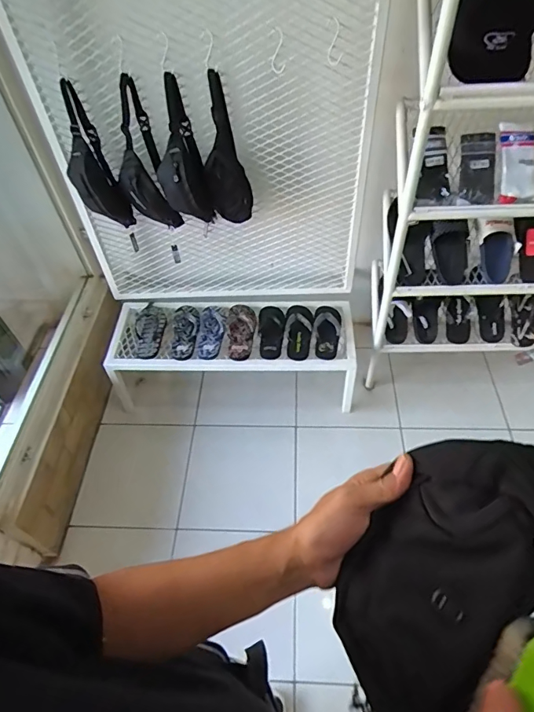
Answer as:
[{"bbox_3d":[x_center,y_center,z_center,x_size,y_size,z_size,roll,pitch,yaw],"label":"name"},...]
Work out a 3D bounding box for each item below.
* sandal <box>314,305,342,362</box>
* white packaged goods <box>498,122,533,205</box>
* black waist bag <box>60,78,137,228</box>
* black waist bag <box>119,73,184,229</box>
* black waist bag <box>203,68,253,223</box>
[{"bbox_3d":[0.221,-0.104,1.603,0.097,0.056,0.238,3,51,6],"label":"sandal"},{"bbox_3d":[0.659,-0.510,1.166,0.087,0.036,0.215,3,83,6],"label":"white packaged goods"},{"bbox_3d":[-0.511,-0.549,1.288,0.137,0.425,0.116,-20,52,-12],"label":"black waist bag"},{"bbox_3d":[-0.370,-0.564,1.319,0.147,0.442,0.073,-20,52,-12],"label":"black waist bag"},{"bbox_3d":[-0.123,-0.594,1.320,0.130,0.417,0.078,-4,51,1],"label":"black waist bag"}]

